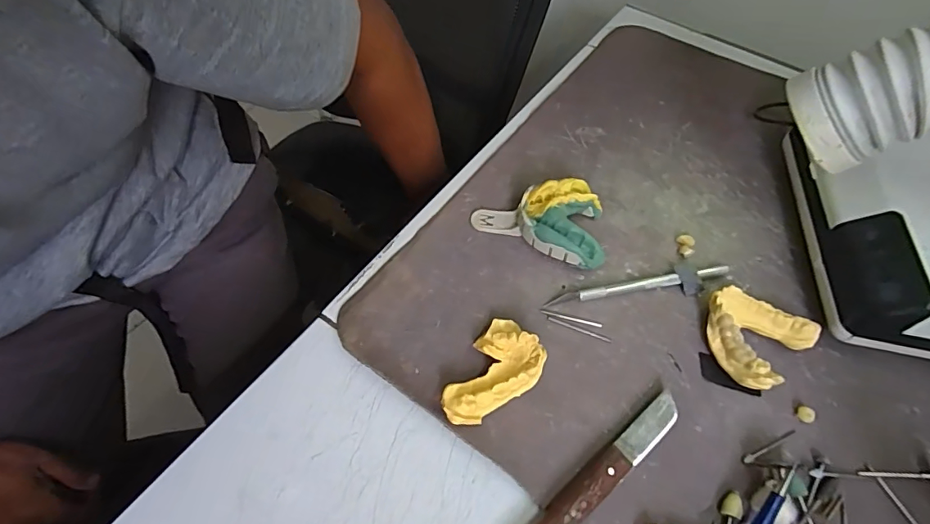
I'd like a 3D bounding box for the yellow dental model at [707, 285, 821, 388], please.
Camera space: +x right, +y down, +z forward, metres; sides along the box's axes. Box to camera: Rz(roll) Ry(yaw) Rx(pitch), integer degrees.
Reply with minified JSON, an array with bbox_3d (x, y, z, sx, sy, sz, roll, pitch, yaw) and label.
[{"bbox_3d":[0.185,0.046,0.313,0.065,0.026,0.058,-32,63,-20],"label":"yellow dental model"}]

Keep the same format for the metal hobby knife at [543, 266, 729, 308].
[{"bbox_3d":[0.125,0.017,0.341,0.139,0.007,0.008,-9,58,-7],"label":"metal hobby knife"}]

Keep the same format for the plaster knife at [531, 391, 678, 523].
[{"bbox_3d":[0.069,0.125,0.265,0.149,0.016,0.017,-34,64,-21],"label":"plaster knife"}]

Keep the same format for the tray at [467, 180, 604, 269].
[{"bbox_3d":[0.056,-0.033,0.358,0.096,0.031,0.063,13,58,7],"label":"tray"}]

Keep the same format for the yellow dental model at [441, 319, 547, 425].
[{"bbox_3d":[0.017,0.071,0.293,0.042,0.022,0.072,34,63,19],"label":"yellow dental model"}]

